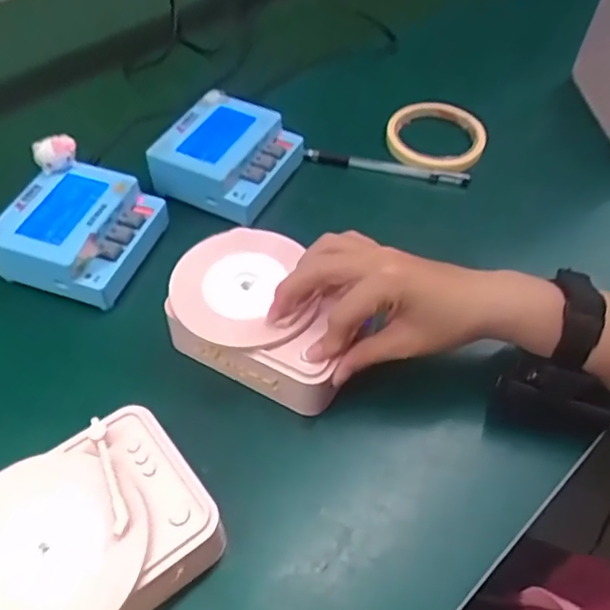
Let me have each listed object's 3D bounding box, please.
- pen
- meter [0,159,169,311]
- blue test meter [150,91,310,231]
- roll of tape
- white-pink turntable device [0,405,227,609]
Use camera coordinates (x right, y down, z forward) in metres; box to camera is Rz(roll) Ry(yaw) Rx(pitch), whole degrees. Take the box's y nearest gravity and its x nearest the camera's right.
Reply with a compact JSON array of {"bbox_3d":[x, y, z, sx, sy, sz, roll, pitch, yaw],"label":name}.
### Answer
[{"bbox_3d":[0.074,-0.125,0.568,0.149,0.013,0.010,9,52,6],"label":"pen"},{"bbox_3d":[-0.174,-0.057,0.484,0.102,0.045,0.104,12,52,9],"label":"meter"},{"bbox_3d":[-0.065,-0.129,0.540,0.105,0.045,0.105,18,53,13],"label":"blue test meter"},{"bbox_3d":[0.124,-0.161,0.592,0.091,0.021,0.094,0,51,0],"label":"roll of tape"},{"bbox_3d":[-0.118,0.128,0.332,0.130,0.044,0.104,-32,59,-24],"label":"white-pink turntable device"}]

